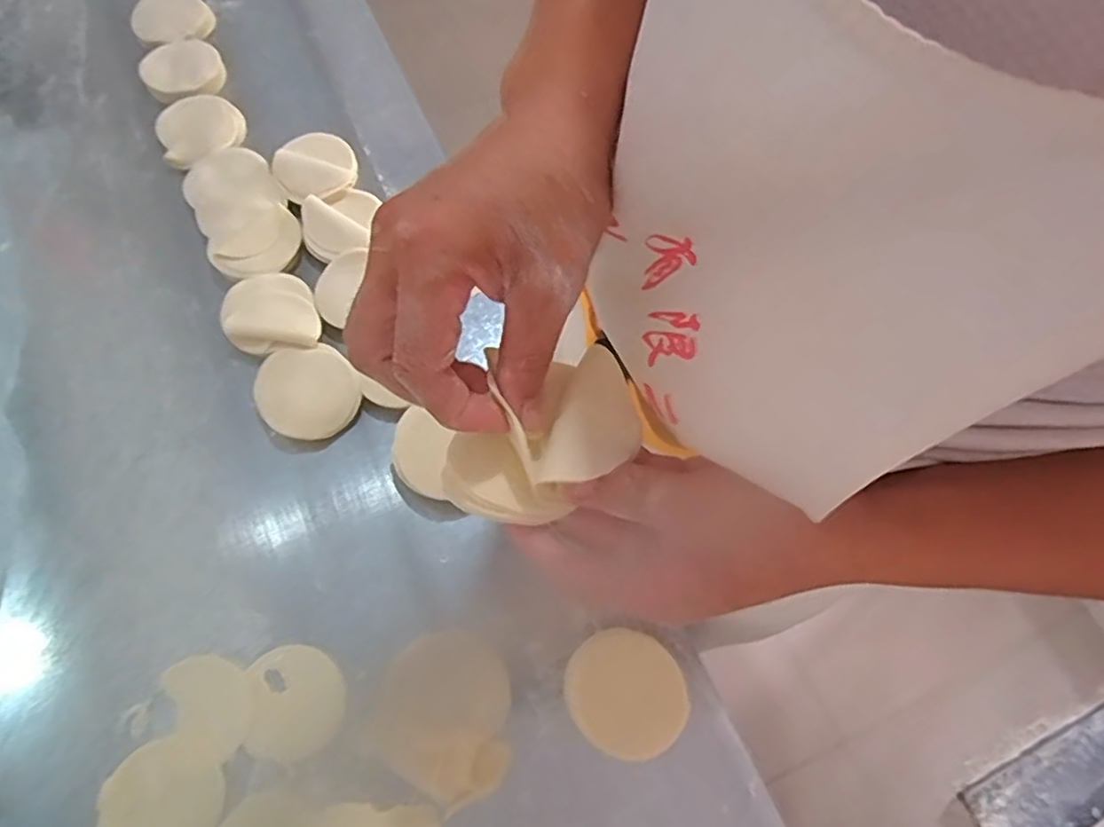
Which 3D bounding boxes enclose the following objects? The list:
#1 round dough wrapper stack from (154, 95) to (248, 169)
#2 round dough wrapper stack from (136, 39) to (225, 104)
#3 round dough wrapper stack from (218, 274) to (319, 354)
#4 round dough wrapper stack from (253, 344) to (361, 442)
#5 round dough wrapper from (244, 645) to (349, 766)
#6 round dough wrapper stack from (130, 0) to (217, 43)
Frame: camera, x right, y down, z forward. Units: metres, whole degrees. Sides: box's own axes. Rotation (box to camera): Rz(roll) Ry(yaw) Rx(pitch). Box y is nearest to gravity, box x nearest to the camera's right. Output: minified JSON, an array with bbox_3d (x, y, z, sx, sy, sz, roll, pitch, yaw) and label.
[{"bbox_3d":[-0.388,-0.313,0.727,0.087,0.025,0.098,-24,68,-13],"label":"round dough wrapper stack"},{"bbox_3d":[-0.431,-0.399,0.762,0.088,0.024,0.091,1,65,-3],"label":"round dough wrapper stack"},{"bbox_3d":[-0.270,-0.090,0.636,0.084,0.036,0.096,-21,68,-13],"label":"round dough wrapper stack"},{"bbox_3d":[-0.225,-0.018,0.604,0.094,0.026,0.085,39,69,14],"label":"round dough wrapper stack"},{"bbox_3d":[-0.200,0.225,0.509,0.073,0.004,0.084,-6,65,-6],"label":"round dough wrapper"},{"bbox_3d":[-0.465,-0.488,0.797,0.089,0.021,0.099,-27,69,-15],"label":"round dough wrapper stack"}]

